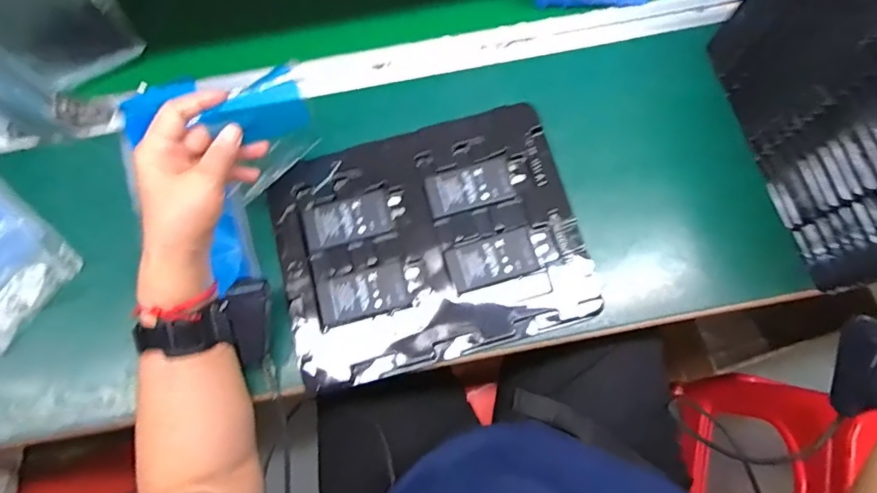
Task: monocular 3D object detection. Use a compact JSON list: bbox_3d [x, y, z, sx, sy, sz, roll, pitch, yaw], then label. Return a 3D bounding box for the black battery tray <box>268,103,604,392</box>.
[{"bbox_3d":[-0.011,-0.008,0.466,0.273,0.020,0.214,-15,74,-2],"label":"black battery tray"}]

